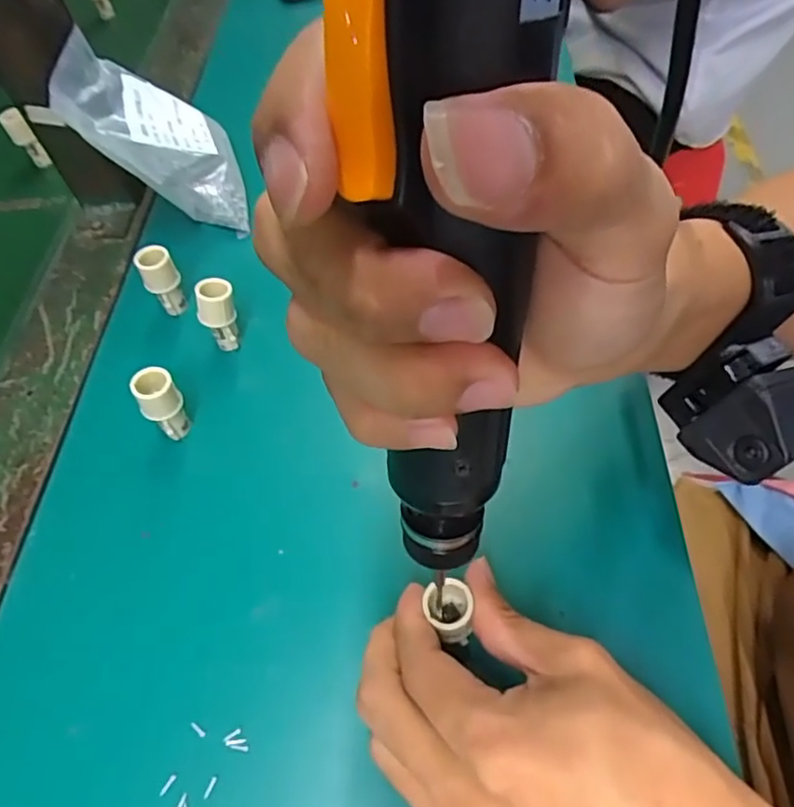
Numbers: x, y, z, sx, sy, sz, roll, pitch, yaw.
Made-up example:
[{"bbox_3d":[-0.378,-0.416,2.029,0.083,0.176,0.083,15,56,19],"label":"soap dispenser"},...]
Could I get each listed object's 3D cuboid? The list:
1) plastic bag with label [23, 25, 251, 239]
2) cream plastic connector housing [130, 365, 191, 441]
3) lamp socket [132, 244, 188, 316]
[{"bbox_3d":[-0.156,-0.169,0.400,0.124,0.045,0.104,12,49,-36],"label":"plastic bag with label"},{"bbox_3d":[-0.116,0.002,0.316,0.019,0.045,0.017,-27,57,-14],"label":"cream plastic connector housing"},{"bbox_3d":[-0.135,-0.070,0.364,0.019,0.041,0.015,-28,58,-15],"label":"lamp socket"}]

